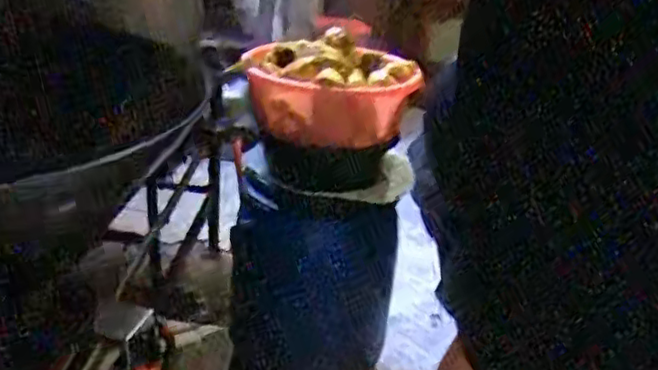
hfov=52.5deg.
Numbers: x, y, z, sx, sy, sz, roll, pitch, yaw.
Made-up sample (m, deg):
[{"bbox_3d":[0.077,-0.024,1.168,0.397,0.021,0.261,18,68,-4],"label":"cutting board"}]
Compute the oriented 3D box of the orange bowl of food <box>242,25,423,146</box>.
[{"bbox_3d":[0.003,-0.212,1.440,0.336,0.184,0.275,-7,29,-28],"label":"orange bowl of food"}]

